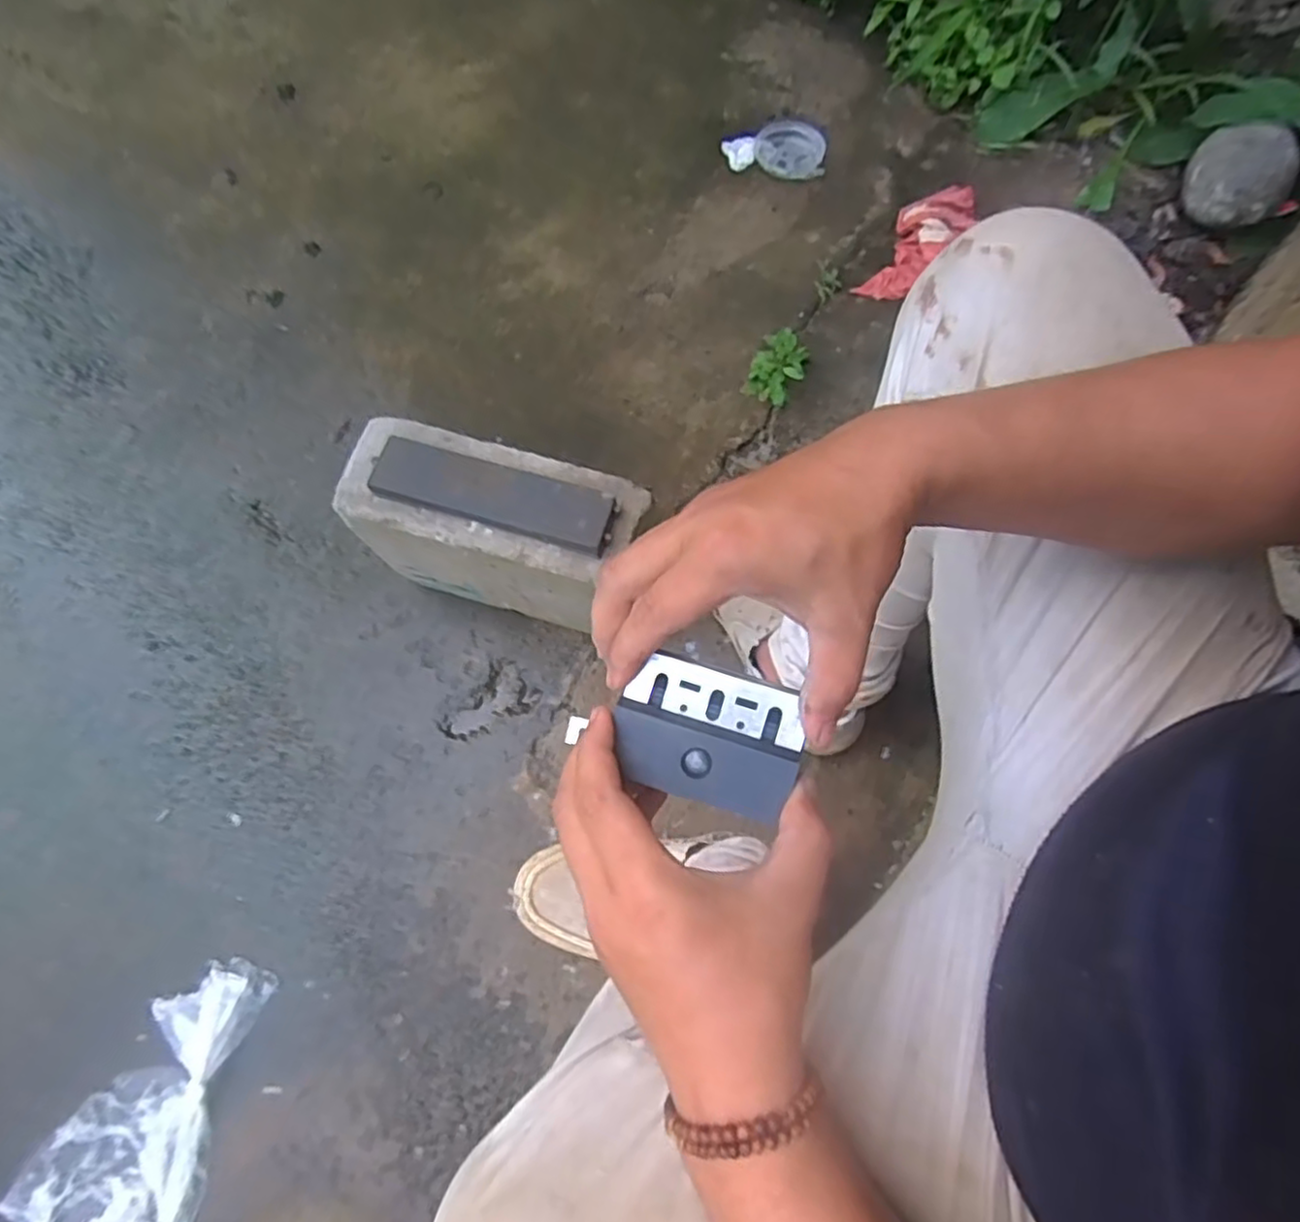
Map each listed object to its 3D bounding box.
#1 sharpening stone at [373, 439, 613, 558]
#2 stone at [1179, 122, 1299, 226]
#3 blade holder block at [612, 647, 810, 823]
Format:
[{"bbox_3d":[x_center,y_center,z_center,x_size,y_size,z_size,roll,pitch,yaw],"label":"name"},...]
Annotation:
[{"bbox_3d":[-0.129,-0.098,0.563,0.196,0.016,0.054,16,74,3],"label":"sharpening stone"},{"bbox_3d":[0.711,-0.524,0.834,0.110,0.093,0.093,43,77,10],"label":"stone"},{"bbox_3d":[0.025,0.054,0.300,0.078,0.012,0.057,17,76,4],"label":"blade holder block"}]

